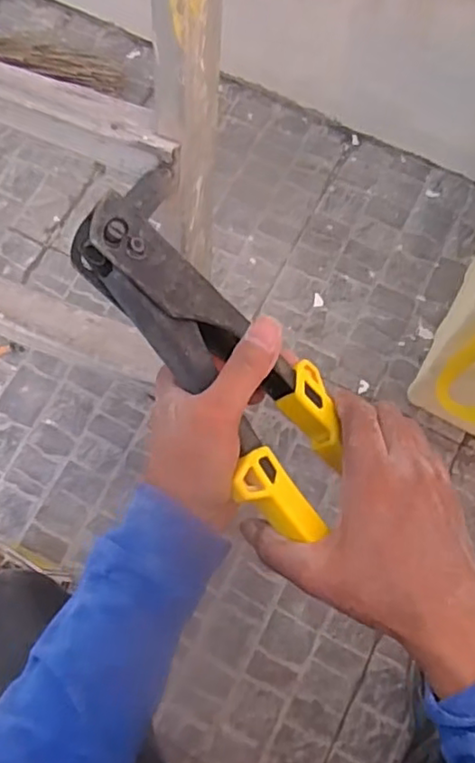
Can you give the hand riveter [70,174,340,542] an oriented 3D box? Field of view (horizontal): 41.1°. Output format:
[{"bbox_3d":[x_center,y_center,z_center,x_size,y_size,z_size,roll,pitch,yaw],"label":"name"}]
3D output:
[{"bbox_3d":[-0.009,-0.018,0.353,0.197,0.032,0.092,53,52,-13],"label":"hand riveter"}]

